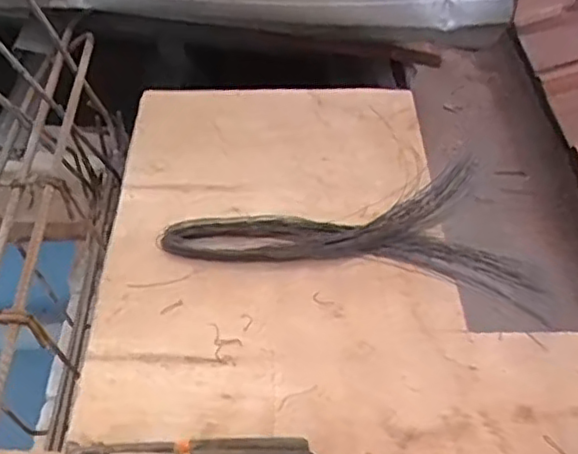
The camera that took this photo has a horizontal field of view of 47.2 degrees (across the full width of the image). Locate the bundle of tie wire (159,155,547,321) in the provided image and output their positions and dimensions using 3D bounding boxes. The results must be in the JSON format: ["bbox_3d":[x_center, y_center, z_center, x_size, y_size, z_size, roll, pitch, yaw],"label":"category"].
[{"bbox_3d":[0.084,-0.015,0.839,0.436,0.038,0.200,9,47,6],"label":"bundle of tie wire"}]

